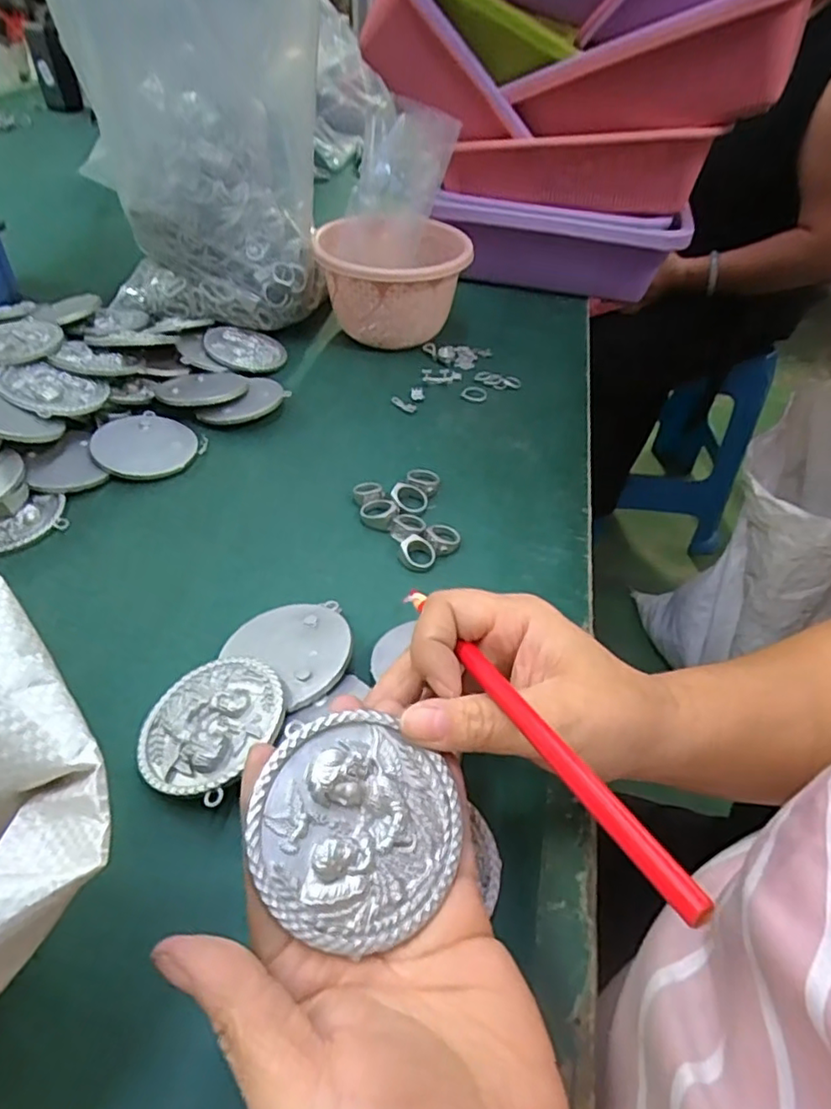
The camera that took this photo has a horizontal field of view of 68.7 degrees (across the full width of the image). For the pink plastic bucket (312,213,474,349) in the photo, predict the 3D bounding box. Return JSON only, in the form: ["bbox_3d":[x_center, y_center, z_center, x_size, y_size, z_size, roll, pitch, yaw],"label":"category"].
[{"bbox_3d":[-0.023,-0.263,0.599,0.144,0.091,0.131,2,46,-2],"label":"pink plastic bucket"}]

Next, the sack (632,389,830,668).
[{"bbox_3d":[0.640,0.014,1.055,0.299,0.482,0.275,-4,46,-9],"label":"sack"}]

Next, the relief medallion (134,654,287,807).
[{"bbox_3d":[-0.101,0.082,0.301,0.073,0.006,0.073,3,47,22],"label":"relief medallion"}]

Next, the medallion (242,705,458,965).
[{"bbox_3d":[-0.019,0.091,0.206,0.069,0.007,0.067,10,60,-17],"label":"medallion"}]

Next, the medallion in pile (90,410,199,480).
[{"bbox_3d":[-0.209,-0.085,0.468,0.070,0.005,0.076,6,46,-6],"label":"medallion in pile"}]

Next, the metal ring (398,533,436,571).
[{"bbox_3d":[0.002,-0.001,0.401,0.023,0.012,0.023,2,46,-2],"label":"metal ring"}]

